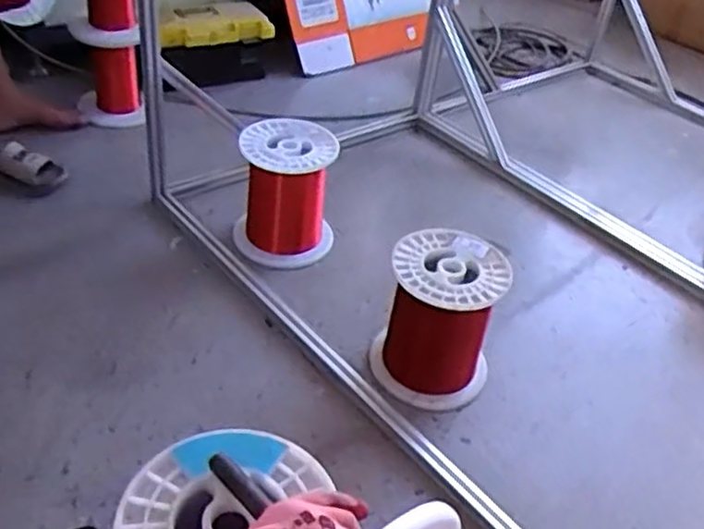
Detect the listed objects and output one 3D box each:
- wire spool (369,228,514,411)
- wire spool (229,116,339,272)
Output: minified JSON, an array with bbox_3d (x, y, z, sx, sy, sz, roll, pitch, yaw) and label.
[{"bbox_3d":[0.150,0.104,1.272,0.200,0.252,0.193,5,38,-4],"label":"wire spool"},{"bbox_3d":[-0.145,-0.150,1.573,0.211,0.268,0.224,5,38,-4],"label":"wire spool"}]

